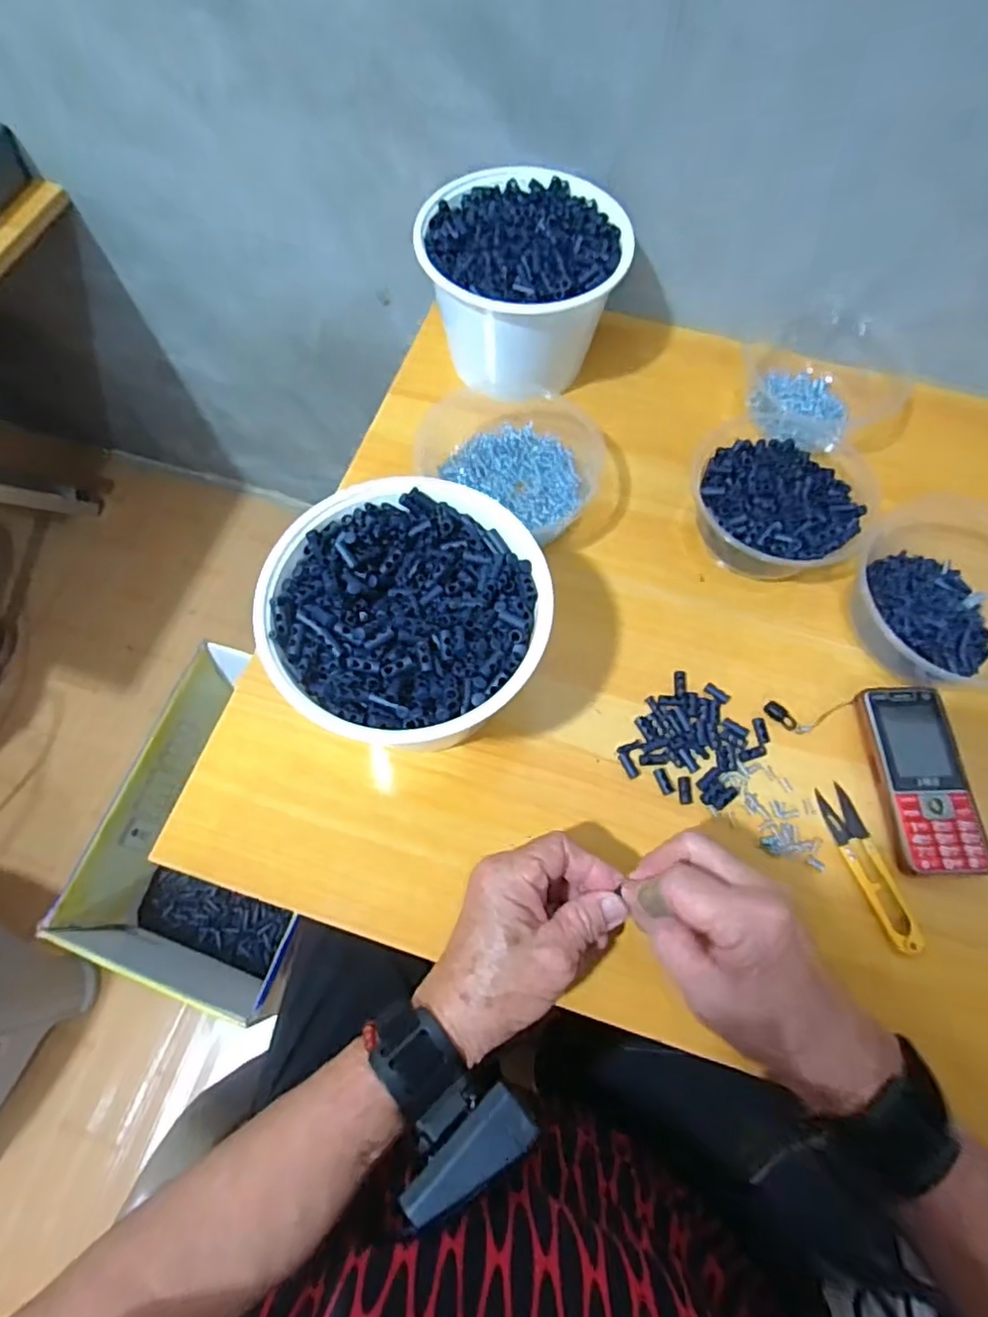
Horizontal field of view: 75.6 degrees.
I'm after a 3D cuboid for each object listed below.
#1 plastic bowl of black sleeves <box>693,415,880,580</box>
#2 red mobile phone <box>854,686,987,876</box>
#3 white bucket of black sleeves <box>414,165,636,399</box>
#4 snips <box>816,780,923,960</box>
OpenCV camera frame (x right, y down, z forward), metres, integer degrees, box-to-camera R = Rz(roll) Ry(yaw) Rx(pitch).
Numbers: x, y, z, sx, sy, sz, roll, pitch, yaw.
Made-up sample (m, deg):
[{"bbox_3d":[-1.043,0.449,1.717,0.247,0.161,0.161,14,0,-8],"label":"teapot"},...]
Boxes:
[{"bbox_3d":[0.223,-0.129,0.502,0.132,0.056,0.158,30,70,11],"label":"plastic bowl of black sleeves"},{"bbox_3d":[0.288,0.081,0.433,0.058,0.021,0.125,1,68,0],"label":"red mobile phone"},{"bbox_3d":[0.023,-0.311,0.550,0.159,0.117,0.143,7,68,2],"label":"white bucket of black sleeves"},{"bbox_3d":[0.245,0.135,0.414,0.024,0.011,0.105,-15,69,-7],"label":"snips"}]

